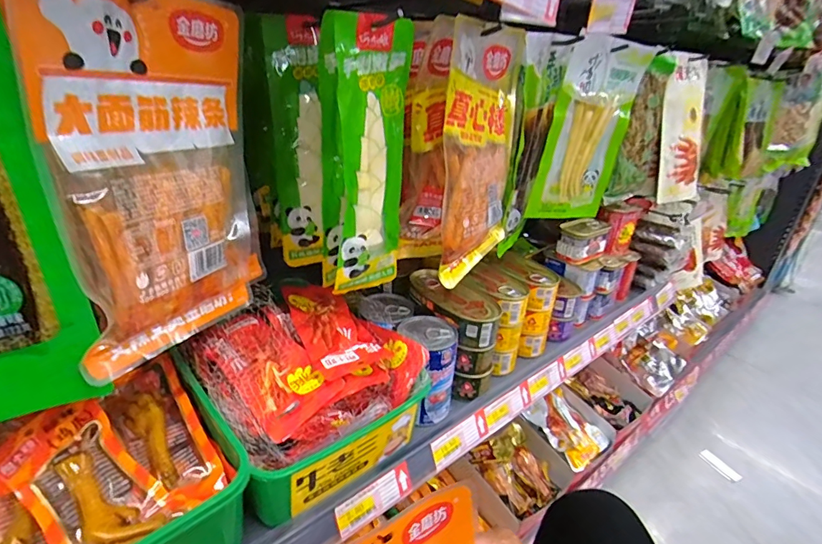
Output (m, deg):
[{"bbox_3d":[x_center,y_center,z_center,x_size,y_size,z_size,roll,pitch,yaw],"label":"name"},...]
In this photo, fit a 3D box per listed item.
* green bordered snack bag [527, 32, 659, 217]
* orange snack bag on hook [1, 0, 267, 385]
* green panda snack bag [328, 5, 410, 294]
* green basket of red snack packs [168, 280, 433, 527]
[{"bbox_3d":[0.264,-0.198,0.648,0.173,0.252,0.024,-4,32,-26],"label":"green bordered snack bag"},{"bbox_3d":[-0.178,-0.070,0.335,0.025,0.256,0.178,11,28,11],"label":"orange snack bag on hook"},{"bbox_3d":[-0.033,-0.103,0.435,0.095,0.260,0.015,-20,35,-39],"label":"green panda snack bag"},{"bbox_3d":[-0.119,0.108,0.476,0.208,0.129,0.216,-18,35,-38],"label":"green basket of red snack packs"}]

